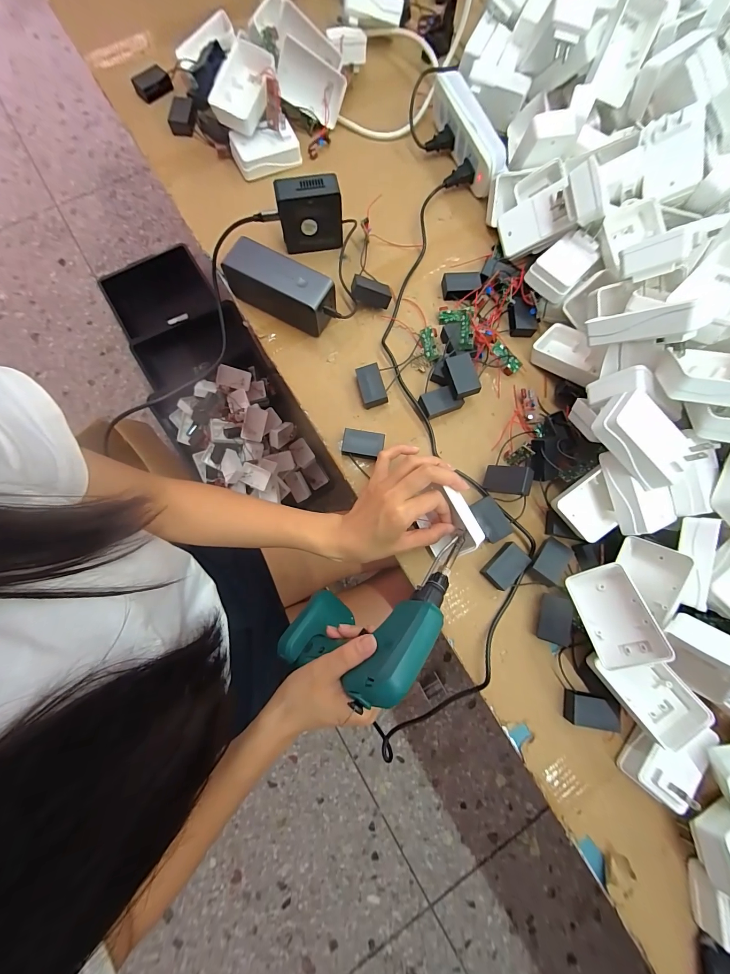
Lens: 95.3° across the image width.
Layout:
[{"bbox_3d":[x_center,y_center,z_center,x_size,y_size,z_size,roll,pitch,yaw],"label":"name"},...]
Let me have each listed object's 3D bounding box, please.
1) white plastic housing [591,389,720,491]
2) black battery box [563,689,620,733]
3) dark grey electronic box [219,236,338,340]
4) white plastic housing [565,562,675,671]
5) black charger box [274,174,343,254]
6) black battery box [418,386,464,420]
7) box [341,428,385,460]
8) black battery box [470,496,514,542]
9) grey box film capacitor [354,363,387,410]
[{"bbox_3d":[0.263,-0.047,0.314,0.088,0.037,0.056,44,84,8],"label":"white plastic housing"},{"bbox_3d":[0.237,0.233,0.349,0.047,0.019,0.029,6,81,2],"label":"black battery box"},{"bbox_3d":[-0.100,-0.244,0.412,0.131,0.058,0.047,27,82,6],"label":"dark grey electronic box"},{"bbox_3d":[0.247,0.126,0.329,0.058,0.028,0.091,-20,53,20],"label":"white plastic housing"},{"bbox_3d":[-0.069,-0.341,0.423,0.075,0.077,0.029,-11,80,0],"label":"black charger box"},{"bbox_3d":[0.093,-0.105,0.412,0.050,0.018,0.029,-20,81,-2],"label":"black battery box"},{"bbox_3d":[-0.002,-0.049,0.395,0.047,0.018,0.032,8,81,3],"label":"box"},{"bbox_3d":[0.143,0.038,0.384,0.029,0.021,0.049,-31,81,-4],"label":"black battery box"},{"bbox_3d":[0.008,-0.124,0.412,0.030,0.021,0.048,-14,80,-1],"label":"grey box film capacitor"}]

